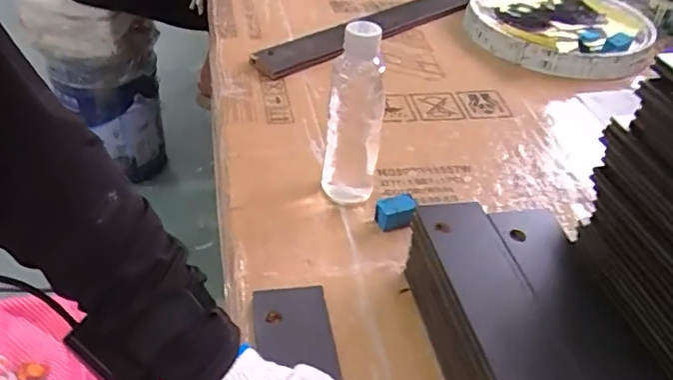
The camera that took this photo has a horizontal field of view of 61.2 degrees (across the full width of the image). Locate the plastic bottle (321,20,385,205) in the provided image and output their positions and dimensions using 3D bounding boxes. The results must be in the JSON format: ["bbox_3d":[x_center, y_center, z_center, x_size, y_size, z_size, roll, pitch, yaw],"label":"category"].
[{"bbox_3d":[0.018,-0.074,0.560,0.055,0.193,0.052,6,40,0],"label":"plastic bottle"}]

